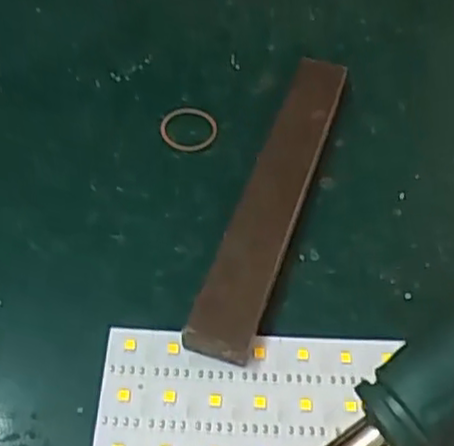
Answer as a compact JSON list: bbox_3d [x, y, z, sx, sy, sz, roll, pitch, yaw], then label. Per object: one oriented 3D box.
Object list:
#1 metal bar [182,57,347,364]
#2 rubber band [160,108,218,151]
[{"bbox_3d":[0.026,-0.020,0.368,0.032,0.018,0.210,17,50,8],"label":"metal bar"},{"bbox_3d":[-0.022,-0.055,0.402,0.032,0.004,0.032,3,50,-3],"label":"rubber band"}]

